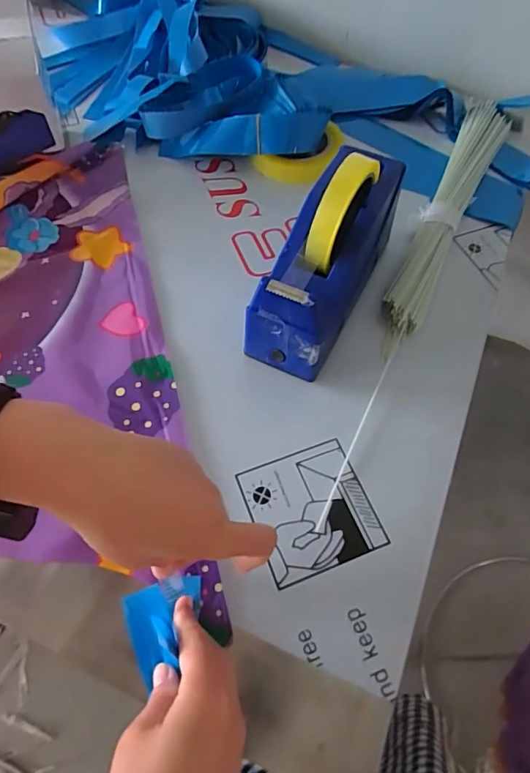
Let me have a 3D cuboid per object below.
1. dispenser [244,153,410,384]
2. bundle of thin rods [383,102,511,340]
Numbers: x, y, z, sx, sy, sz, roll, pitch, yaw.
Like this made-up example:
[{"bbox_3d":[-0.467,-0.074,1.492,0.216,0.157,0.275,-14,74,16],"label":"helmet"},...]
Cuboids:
[{"bbox_3d":[0.058,-0.116,0.422,0.072,0.140,0.200,27,64,13],"label":"dispenser"},{"bbox_3d":[0.206,-0.206,0.533,0.049,0.021,0.384,25,63,12],"label":"bundle of thin rods"}]

